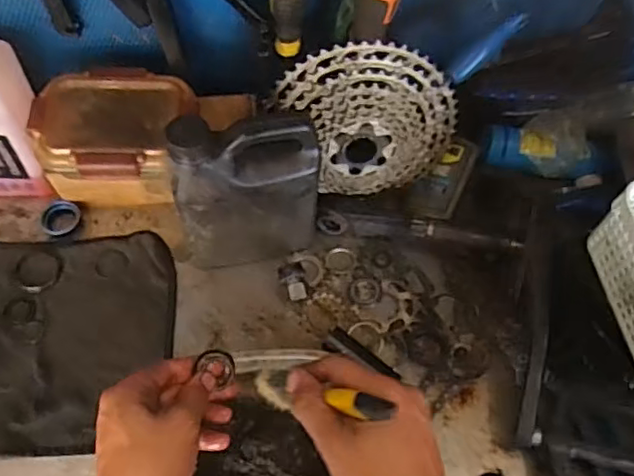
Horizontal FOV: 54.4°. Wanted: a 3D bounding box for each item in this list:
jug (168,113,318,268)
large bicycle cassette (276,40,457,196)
[{"bbox_3d":[-0.062,-0.033,0.569,0.124,0.197,0.042,-4,59,-6],"label":"jug"},{"bbox_3d":[0.048,-0.112,0.603,0.174,0.162,0.042,-5,38,-11],"label":"large bicycle cassette"}]

